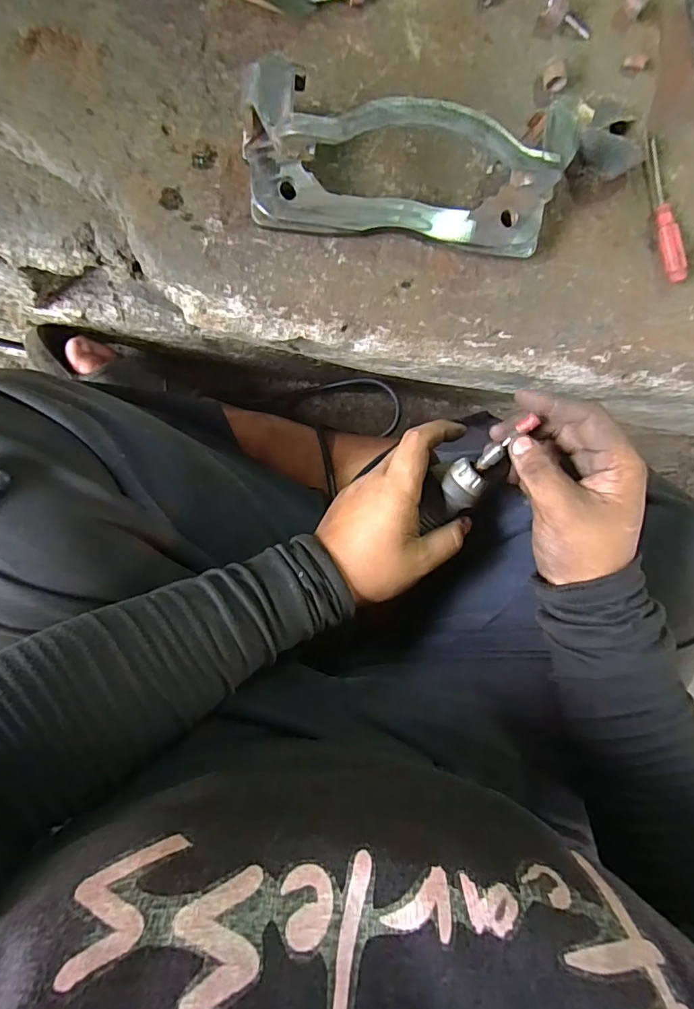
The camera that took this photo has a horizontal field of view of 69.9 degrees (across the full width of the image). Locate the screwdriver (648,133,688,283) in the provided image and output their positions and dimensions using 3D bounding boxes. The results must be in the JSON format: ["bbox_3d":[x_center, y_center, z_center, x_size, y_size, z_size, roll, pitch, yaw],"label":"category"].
[{"bbox_3d":[0.222,-0.206,0.345,0.013,0.014,0.101,-6,89,-8],"label":"screwdriver"}]

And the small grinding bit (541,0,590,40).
[{"bbox_3d":[0.153,-0.335,0.342,0.038,0.013,0.016,5,87,-23],"label":"small grinding bit"}]

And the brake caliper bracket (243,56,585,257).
[{"bbox_3d":[0.037,-0.196,0.286,0.188,0.080,0.057,3,88,-8],"label":"brake caliper bracket"}]

